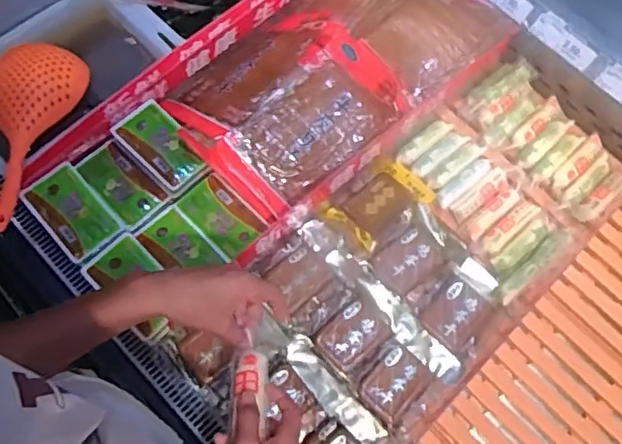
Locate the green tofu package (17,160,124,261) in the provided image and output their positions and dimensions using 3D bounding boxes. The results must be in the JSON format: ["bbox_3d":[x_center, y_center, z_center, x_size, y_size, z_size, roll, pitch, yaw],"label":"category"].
[{"bbox_3d":[-0.361,-0.014,0.929,0.089,0.026,0.140,-40,77,-18],"label":"green tofu package"}]

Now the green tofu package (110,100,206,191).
[{"bbox_3d":[-0.239,-0.119,0.985,0.079,0.038,0.137,-40,77,-18],"label":"green tofu package"}]

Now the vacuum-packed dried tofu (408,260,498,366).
[{"bbox_3d":[0.229,0.129,0.968,0.117,0.032,0.138,42,74,13],"label":"vacuum-packed dried tofu"}]

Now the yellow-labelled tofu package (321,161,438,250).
[{"bbox_3d":[0.115,-0.033,1.032,0.166,0.022,0.106,-38,75,-15],"label":"yellow-labelled tofu package"}]

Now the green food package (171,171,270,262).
[{"bbox_3d":[-0.143,-0.009,0.967,0.131,0.017,0.082,42,74,13],"label":"green food package"}]

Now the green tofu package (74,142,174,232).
[{"bbox_3d":[-0.296,-0.057,0.976,0.080,0.036,0.148,-39,76,-17],"label":"green tofu package"}]

